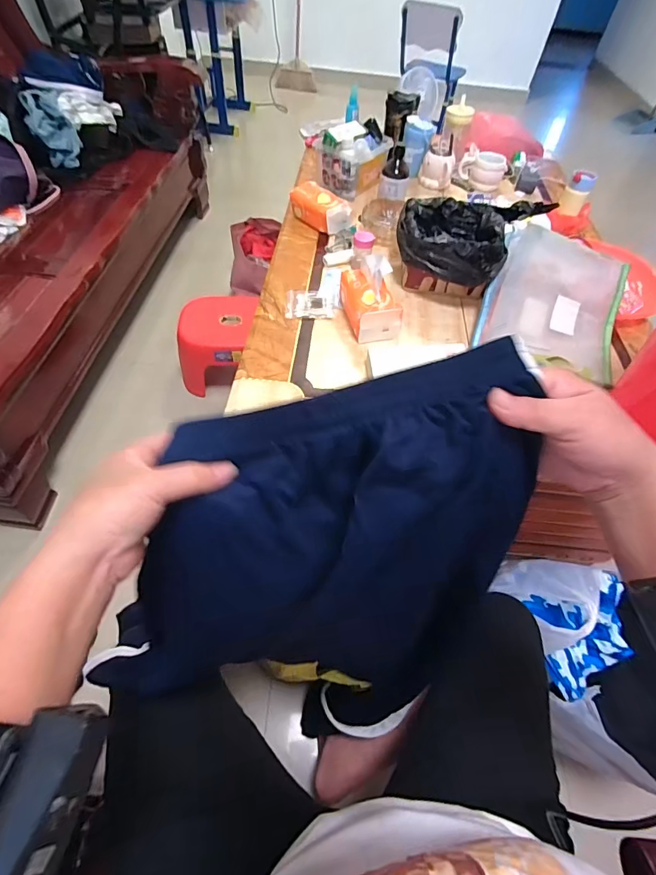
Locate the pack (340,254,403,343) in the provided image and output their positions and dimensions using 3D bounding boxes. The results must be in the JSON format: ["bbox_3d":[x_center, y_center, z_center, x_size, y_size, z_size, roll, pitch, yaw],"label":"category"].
[{"bbox_3d":[0.087,-0.285,0.824,0.088,0.137,0.131,-11,55,-12],"label":"pack"}]

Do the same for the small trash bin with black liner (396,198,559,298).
[{"bbox_3d":[0.264,-0.415,0.938,0.217,0.128,0.239,9,53,2],"label":"small trash bin with black liner"}]

